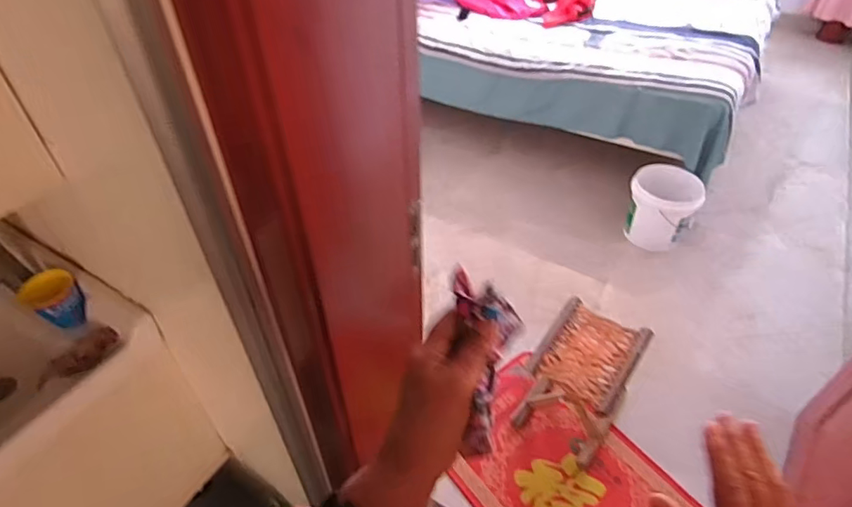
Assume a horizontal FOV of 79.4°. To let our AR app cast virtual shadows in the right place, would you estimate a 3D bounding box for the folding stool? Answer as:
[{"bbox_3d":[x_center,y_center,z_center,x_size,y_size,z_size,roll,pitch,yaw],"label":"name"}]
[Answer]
[{"bbox_3d":[0.439,0.381,1.461,0.251,0.341,0.314,28,50,27],"label":"folding stool"}]

